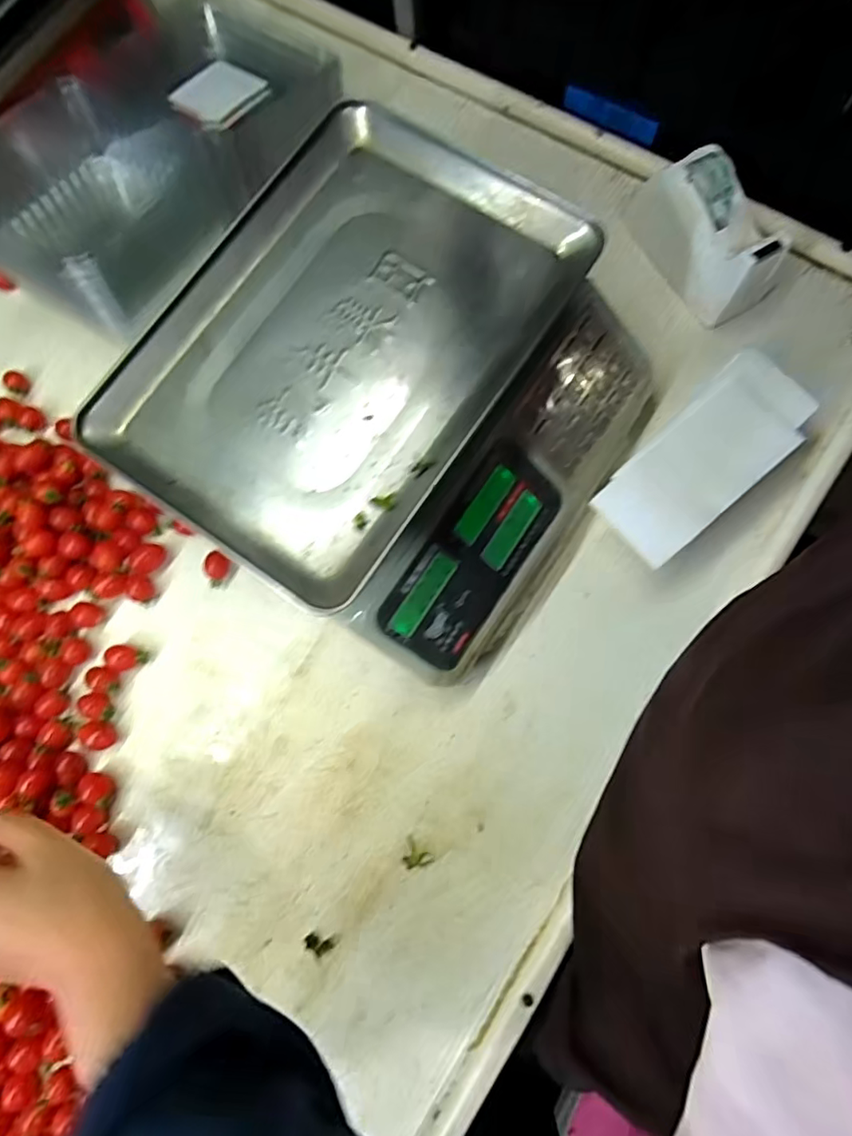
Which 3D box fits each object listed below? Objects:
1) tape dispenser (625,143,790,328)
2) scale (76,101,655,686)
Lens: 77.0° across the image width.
[{"bbox_3d":[0.249,-0.301,0.486,0.064,0.082,0.145,-37,80,-7],"label":"tape dispenser"},{"bbox_3d":[-0.018,-0.124,0.432,0.332,0.146,0.328,33,80,8],"label":"scale"}]

